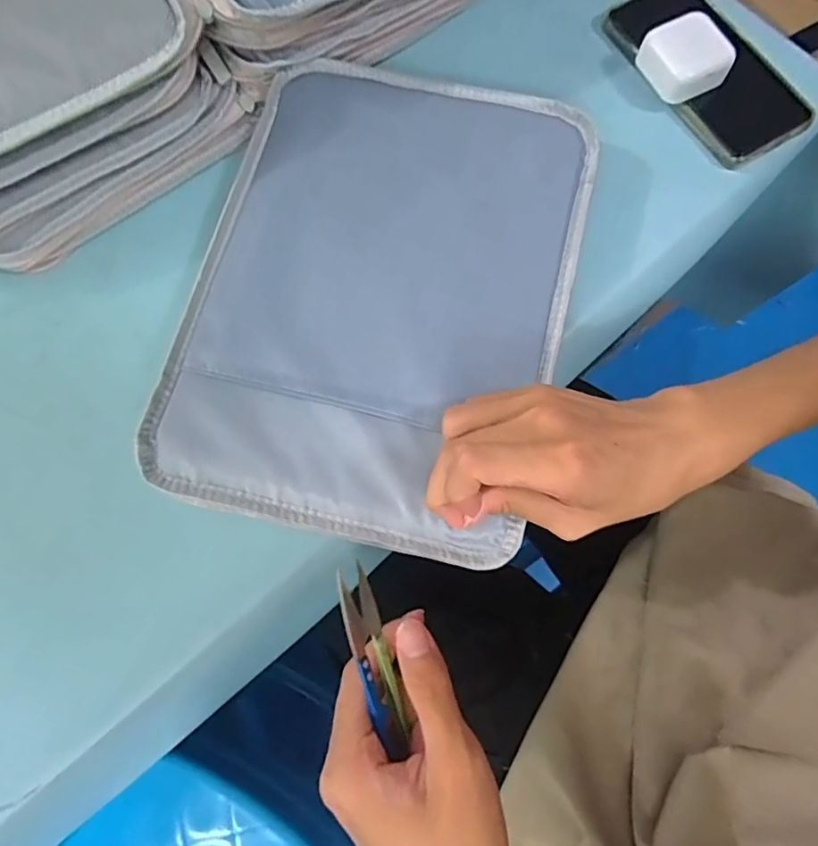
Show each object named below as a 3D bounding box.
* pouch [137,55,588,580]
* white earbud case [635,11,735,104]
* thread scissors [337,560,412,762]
[{"bbox_3d":[-0.015,-0.087,0.367,0.222,0.015,0.311,13,75,3],"label":"pouch"},{"bbox_3d":[0.203,-0.266,0.420,0.051,0.027,0.052,-27,77,-7],"label":"white earbud case"},{"bbox_3d":[-0.016,0.121,0.290,0.016,0.022,0.098,-17,96,-5],"label":"thread scissors"}]

